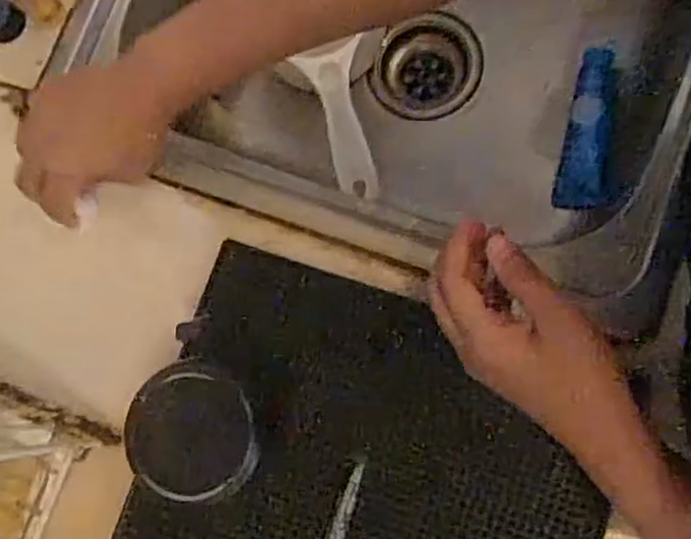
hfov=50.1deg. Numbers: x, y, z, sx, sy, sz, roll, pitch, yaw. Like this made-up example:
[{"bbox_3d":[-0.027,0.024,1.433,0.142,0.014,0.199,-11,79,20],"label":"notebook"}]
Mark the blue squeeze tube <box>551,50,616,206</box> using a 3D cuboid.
[{"bbox_3d":[0.215,-0.122,0.648,0.042,0.025,0.134,11,101,33],"label":"blue squeeze tube"}]

